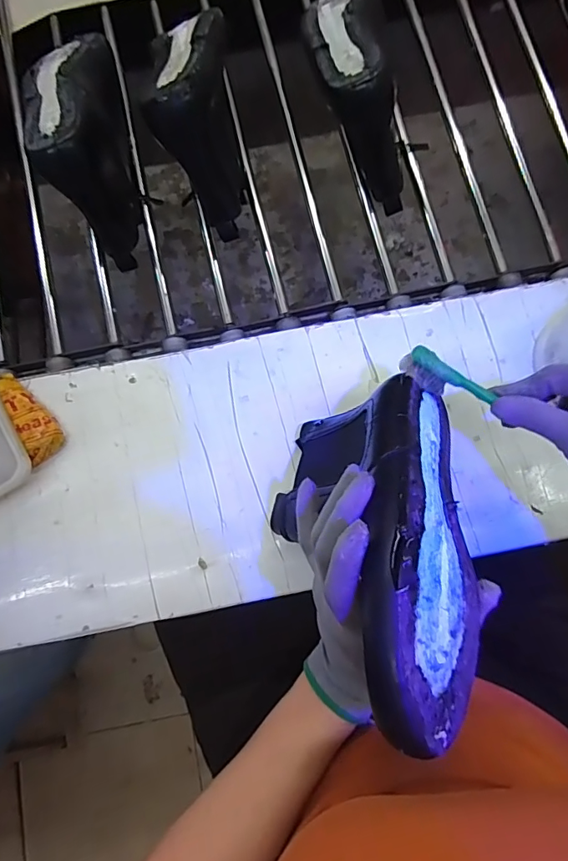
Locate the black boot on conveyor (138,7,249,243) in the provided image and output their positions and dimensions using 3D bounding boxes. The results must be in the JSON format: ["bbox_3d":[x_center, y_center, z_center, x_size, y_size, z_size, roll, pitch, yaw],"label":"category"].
[{"bbox_3d":[-0.081,-0.297,0.457,0.080,0.096,0.196,-8,79,-1],"label":"black boot on conveyor"}]

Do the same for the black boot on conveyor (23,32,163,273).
[{"bbox_3d":[-0.196,-0.300,0.479,0.087,0.110,0.241,-18,80,-3],"label":"black boot on conveyor"}]

